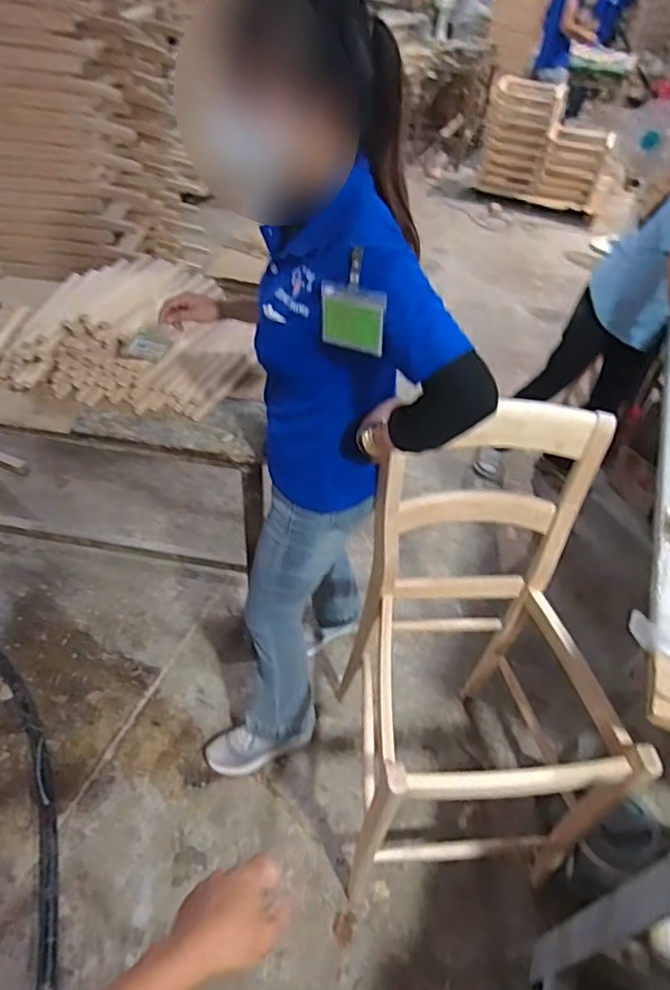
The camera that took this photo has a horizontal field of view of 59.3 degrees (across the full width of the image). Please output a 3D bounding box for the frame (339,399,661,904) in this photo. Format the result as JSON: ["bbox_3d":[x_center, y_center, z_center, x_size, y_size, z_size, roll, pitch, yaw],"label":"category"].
[{"bbox_3d":[0.292,0.346,1.185,0.457,0.894,0.544,1,44,-4],"label":"frame"}]

